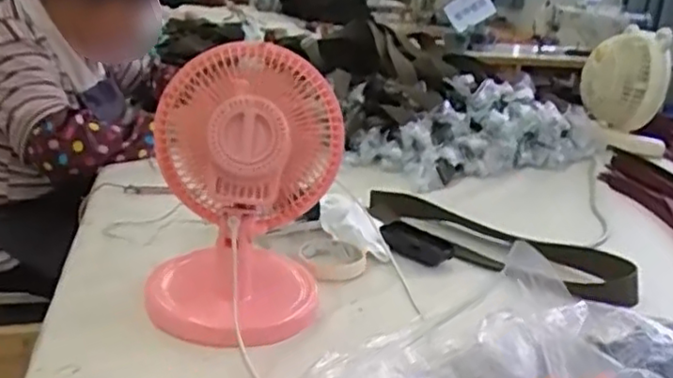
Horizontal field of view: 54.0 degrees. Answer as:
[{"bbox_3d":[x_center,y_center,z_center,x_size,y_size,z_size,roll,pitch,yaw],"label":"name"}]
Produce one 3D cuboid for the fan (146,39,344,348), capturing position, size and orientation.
[{"bbox_3d":[-0.109,0.002,0.735,0.202,0.267,0.204,5,20,5],"label":"fan"}]

